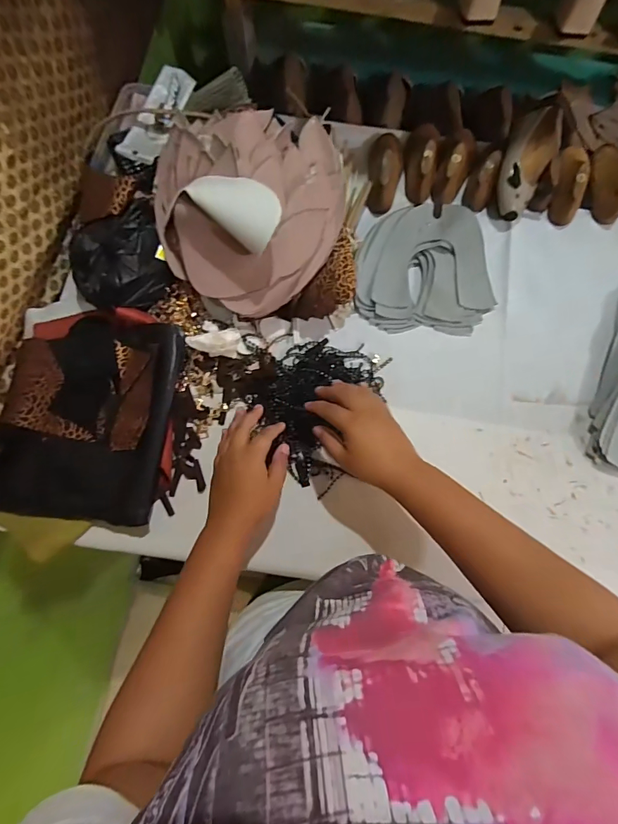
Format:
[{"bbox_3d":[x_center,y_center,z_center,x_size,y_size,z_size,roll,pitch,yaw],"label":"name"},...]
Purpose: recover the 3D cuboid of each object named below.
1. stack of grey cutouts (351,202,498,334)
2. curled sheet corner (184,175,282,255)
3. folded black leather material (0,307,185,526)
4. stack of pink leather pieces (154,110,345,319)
[{"bbox_3d":[0.163,-0.203,0.570,0.191,0.038,0.185,3,75,0],"label":"stack of grey cutouts"},{"bbox_3d":[-0.077,-0.223,0.445,0.098,0.033,0.051,36,77,9],"label":"curled sheet corner"},{"bbox_3d":[-0.276,-0.002,0.503,0.222,0.037,0.260,3,75,0],"label":"folded black leather material"},{"bbox_3d":[-0.063,-0.242,0.489,0.234,0.101,0.203,-20,76,-6],"label":"stack of pink leather pieces"}]

